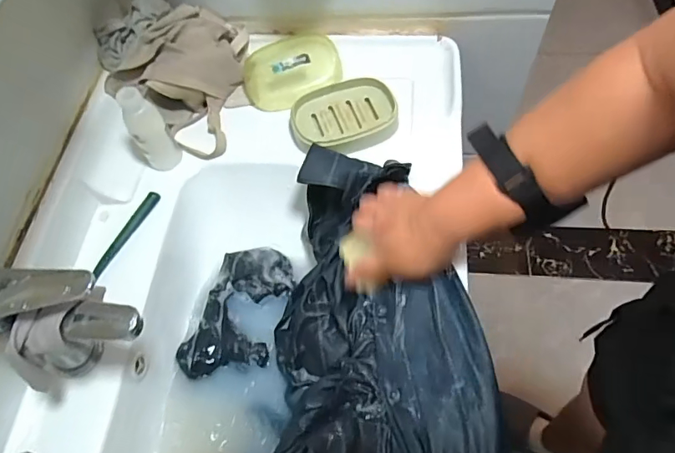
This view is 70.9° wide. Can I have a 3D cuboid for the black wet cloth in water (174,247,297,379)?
[{"bbox_3d":[-0.121,0.102,0.581,0.098,0.031,0.168,13,61,11],"label":"black wet cloth in water"}]

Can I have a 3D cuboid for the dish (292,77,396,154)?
[{"bbox_3d":[0.010,-0.139,0.602,0.131,0.027,0.101,-17,60,-6],"label":"dish"}]

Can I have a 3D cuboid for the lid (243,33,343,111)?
[{"bbox_3d":[-0.062,-0.212,0.641,0.132,0.041,0.098,-14,60,-4],"label":"lid"}]

